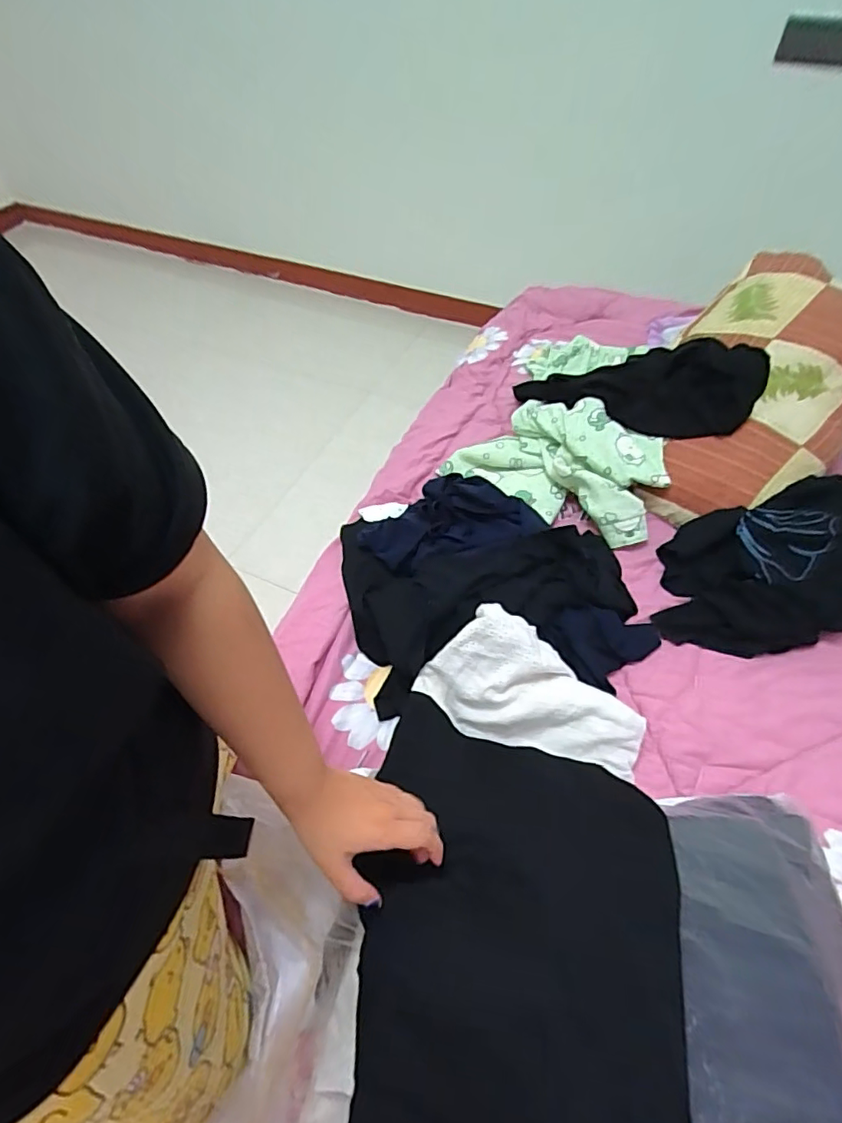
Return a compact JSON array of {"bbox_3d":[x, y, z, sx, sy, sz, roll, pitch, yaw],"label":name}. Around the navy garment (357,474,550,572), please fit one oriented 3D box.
[{"bbox_3d":[0.038,-0.065,0.829,0.273,0.048,0.150,-11,52,13],"label":"navy garment"}]

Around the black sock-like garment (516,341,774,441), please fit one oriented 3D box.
[{"bbox_3d":[0.376,-0.323,0.971,0.396,0.073,0.260,17,55,38],"label":"black sock-like garment"}]

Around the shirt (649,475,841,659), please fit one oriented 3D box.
[{"bbox_3d":[0.480,0.009,0.773,0.318,0.096,0.206,-11,54,-4],"label":"shirt"}]

